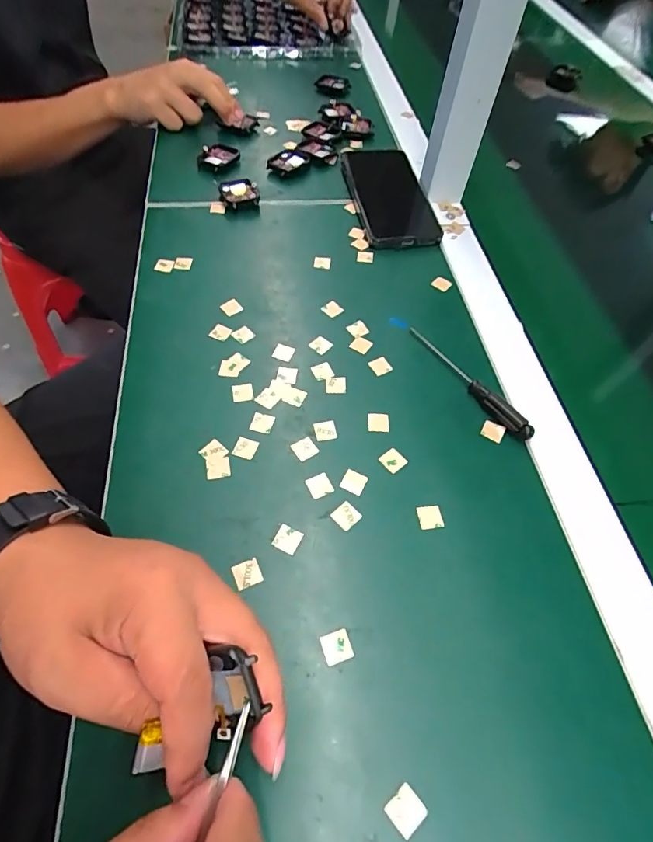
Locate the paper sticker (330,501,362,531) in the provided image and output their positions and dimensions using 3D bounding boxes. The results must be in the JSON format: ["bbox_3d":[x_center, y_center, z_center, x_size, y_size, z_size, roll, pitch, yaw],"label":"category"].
[{"bbox_3d":[0.013,0.063,0.300,0.016,0.004,0.016,-39,74,-19],"label":"paper sticker"}]

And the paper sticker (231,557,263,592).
[{"bbox_3d":[-0.049,0.094,0.278,0.016,0.004,0.015,-23,68,-10],"label":"paper sticker"}]

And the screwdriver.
[{"bbox_3d":[0.113,-0.035,0.363,0.010,0.016,0.132,-25,62,-20],"label":"screwdriver"}]

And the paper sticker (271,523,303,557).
[{"bbox_3d":[-0.025,0.076,0.290,0.016,0.004,0.015,26,63,5],"label":"paper sticker"}]

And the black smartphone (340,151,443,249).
[{"bbox_3d":[0.069,-0.247,0.499,0.076,0.017,0.168,-6,57,-9],"label":"black smartphone"}]

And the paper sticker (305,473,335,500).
[{"bbox_3d":[-0.005,0.044,0.310,0.016,0.004,0.015,-22,61,-18],"label":"paper sticker"}]

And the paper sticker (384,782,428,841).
[{"bbox_3d":[0.038,0.187,0.218,0.016,0.004,0.016,-37,67,-23],"label":"paper sticker"}]

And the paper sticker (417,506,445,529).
[{"bbox_3d":[0.069,0.064,0.302,0.015,0.004,0.015,-6,57,-8],"label":"paper sticker"}]

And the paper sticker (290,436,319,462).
[{"bbox_3d":[-0.016,0.020,0.327,0.016,0.004,0.015,-32,64,-23],"label":"paper sticker"}]

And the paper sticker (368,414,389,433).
[{"bbox_3d":[0.039,0.001,0.341,0.016,0.004,0.016,2,56,-3],"label":"paper sticker"}]

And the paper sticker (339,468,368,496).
[{"bbox_3d":[0.019,0.042,0.313,0.015,0.004,0.015,24,58,12],"label":"paper sticker"}]

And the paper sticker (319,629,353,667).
[{"bbox_3d":[0.006,0.128,0.257,0.016,0.004,0.016,-16,63,-10],"label":"paper sticker"}]

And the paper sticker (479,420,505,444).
[{"bbox_3d":[0.126,0.008,0.343,0.016,0.004,0.014,28,68,12],"label":"paper sticker"}]

